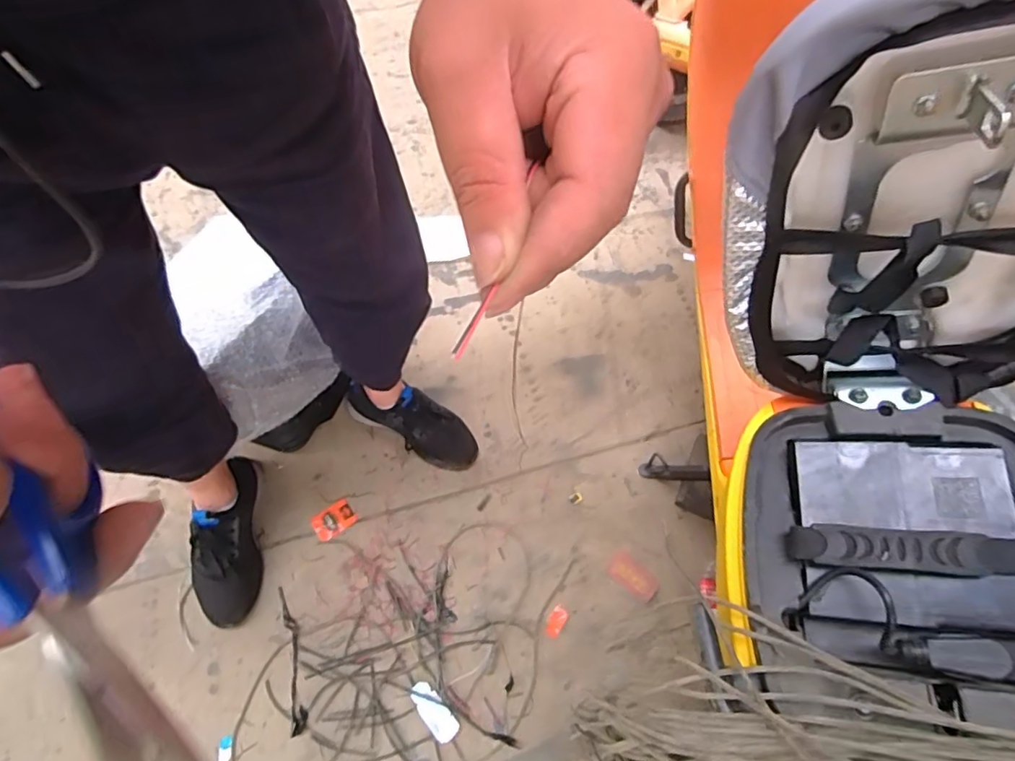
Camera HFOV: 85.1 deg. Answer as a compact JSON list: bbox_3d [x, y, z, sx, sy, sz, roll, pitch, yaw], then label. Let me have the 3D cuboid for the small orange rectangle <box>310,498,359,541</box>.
[{"bbox_3d":[-0.315,0.252,0.998,0.073,0.006,0.057,-34,63,-24],"label":"small orange rectangle"}]

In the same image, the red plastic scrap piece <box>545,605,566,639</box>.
[{"bbox_3d":[0.082,0.406,0.931,0.026,0.005,0.052,25,62,11],"label":"red plastic scrap piece"}]

